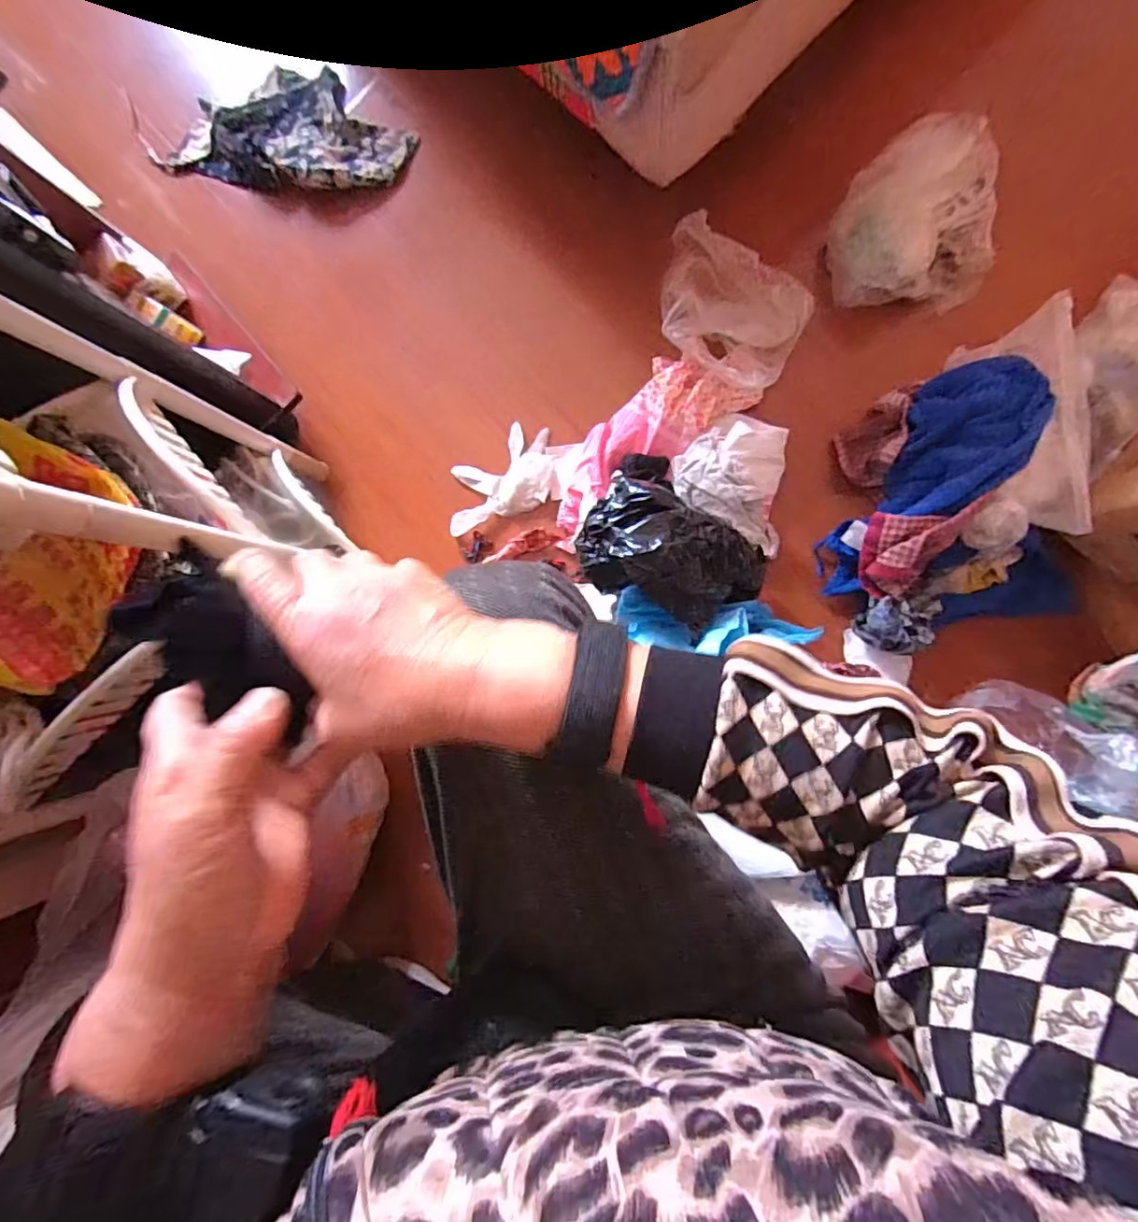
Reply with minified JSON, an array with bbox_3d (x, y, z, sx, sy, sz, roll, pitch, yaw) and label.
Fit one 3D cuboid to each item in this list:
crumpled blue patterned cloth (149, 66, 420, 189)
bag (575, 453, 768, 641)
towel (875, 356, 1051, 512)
[{"bbox_3d":[-0.409,-0.688,0.823,0.383,0.045,0.181,9,91,9],"label":"crumpled blue patterned cloth"},{"bbox_3d":[0.113,-0.057,0.642,0.202,0.137,0.135,35,95,8],"label":"bag"},{"bbox_3d":[0.432,-0.188,0.626,0.114,0.065,0.175,18,92,9],"label":"towel"}]

